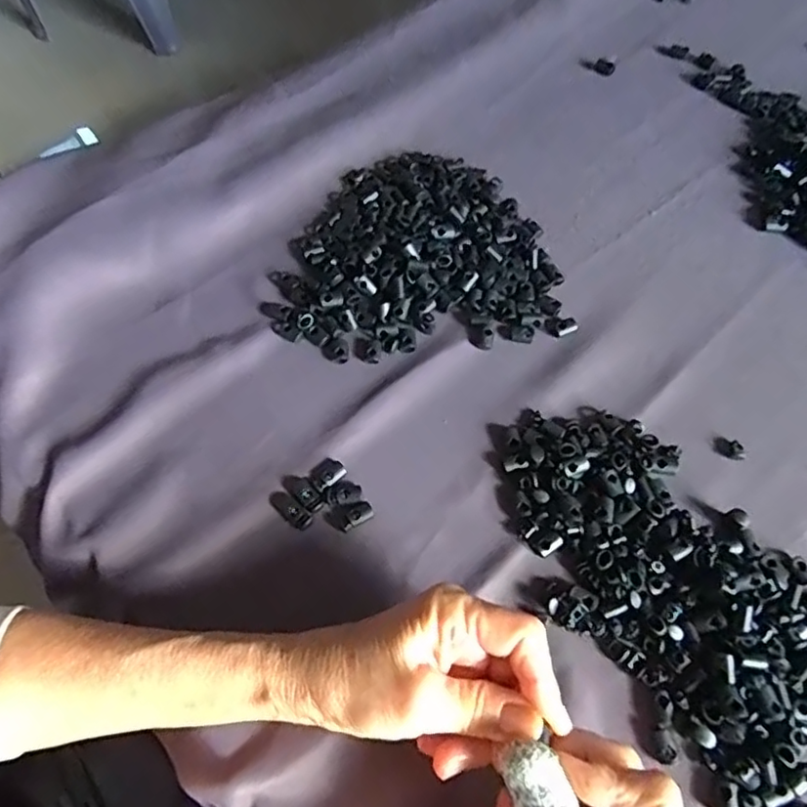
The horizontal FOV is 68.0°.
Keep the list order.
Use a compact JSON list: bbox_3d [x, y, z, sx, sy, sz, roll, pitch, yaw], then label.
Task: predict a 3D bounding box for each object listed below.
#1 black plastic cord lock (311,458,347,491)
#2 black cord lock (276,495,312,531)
[{"bbox_3d":[-0.045,0.041,0.350,0.019,0.005,0.016,-39,69,-15],"label":"black plastic cord lock"},{"bbox_3d":[-0.063,0.061,0.339,0.025,0.006,0.010,40,72,19],"label":"black cord lock"}]

